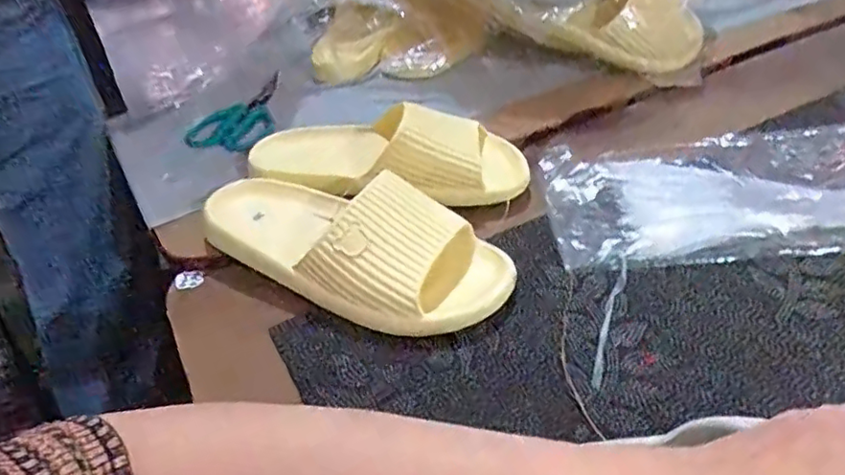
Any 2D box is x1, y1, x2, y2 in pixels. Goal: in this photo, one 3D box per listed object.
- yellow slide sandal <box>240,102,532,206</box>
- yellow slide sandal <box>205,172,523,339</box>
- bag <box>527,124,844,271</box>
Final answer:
[{"bbox_3d":[-0.031,-0.081,0.547,0.241,0.069,0.096,8,41,17],"label":"yellow slide sandal"},{"bbox_3d":[-0.059,-0.003,0.460,0.245,0.070,0.101,19,45,27],"label":"yellow slide sandal"},{"bbox_3d":[0.335,-0.046,0.503,0.463,0.030,0.143,-4,39,2],"label":"bag"}]

